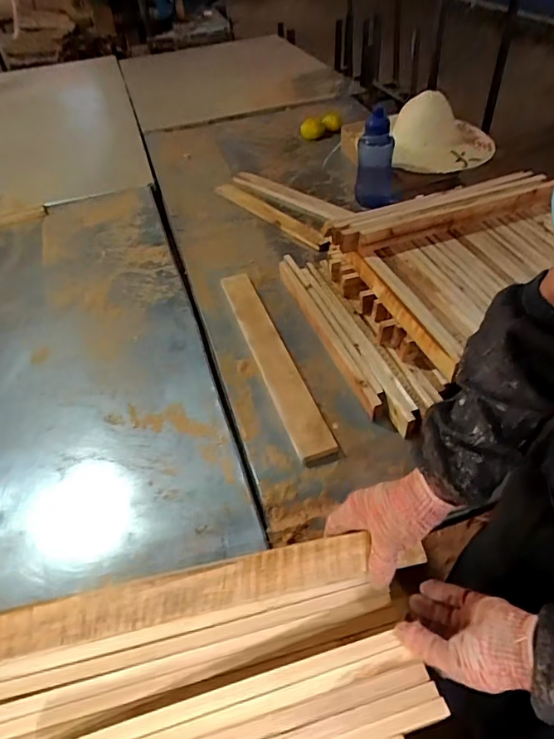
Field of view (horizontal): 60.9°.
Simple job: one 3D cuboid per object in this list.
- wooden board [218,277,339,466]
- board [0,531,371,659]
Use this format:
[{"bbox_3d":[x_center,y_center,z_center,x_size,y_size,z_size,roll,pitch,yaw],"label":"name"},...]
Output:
[{"bbox_3d":[-0.016,-0.040,0.974,0.072,0.022,0.532,-17,47,-11],"label":"wooden board"},{"bbox_3d":[-0.106,0.249,0.525,0.419,0.007,0.047,-10,75,-6],"label":"board"}]

